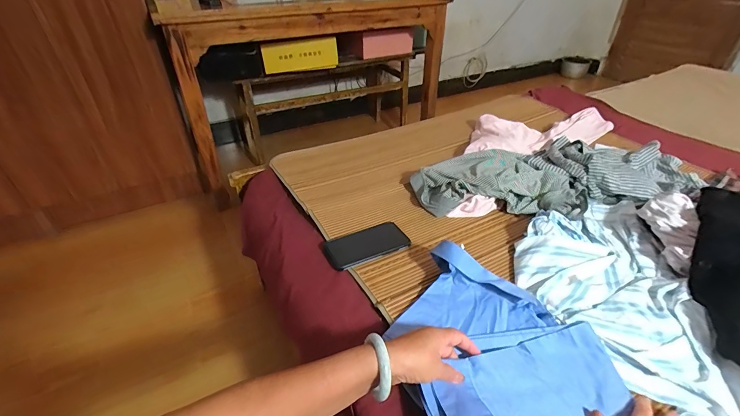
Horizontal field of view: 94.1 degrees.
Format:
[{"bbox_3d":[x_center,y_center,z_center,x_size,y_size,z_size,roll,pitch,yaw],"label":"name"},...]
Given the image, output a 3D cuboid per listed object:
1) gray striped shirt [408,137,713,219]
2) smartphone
[{"bbox_3d":[0.460,-0.092,0.844,0.717,0.070,0.279,-6,37,-6],"label":"gray striped shirt"},{"bbox_3d":[-0.006,0.072,0.679,0.163,0.015,0.086,-16,41,-26],"label":"smartphone"}]

